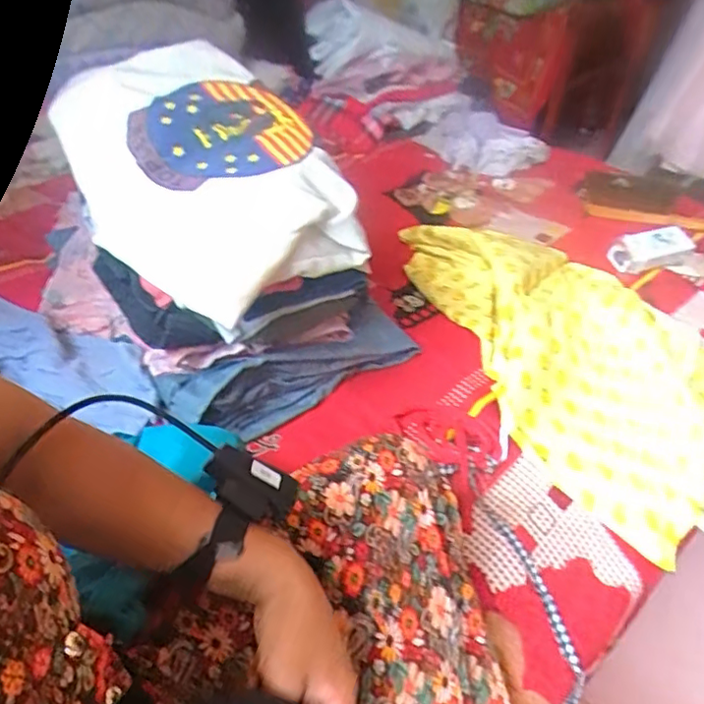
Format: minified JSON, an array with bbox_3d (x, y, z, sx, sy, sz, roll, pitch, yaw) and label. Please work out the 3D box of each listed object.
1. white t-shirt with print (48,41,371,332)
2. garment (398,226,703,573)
[{"bbox_3d":[-0.205,-0.243,0.770,0.270,0.141,0.453,-24,49,-31],"label":"white t-shirt with print"},{"bbox_3d":[0.378,-0.030,0.949,0.437,0.101,0.704,-4,41,-12],"label":"garment"}]

